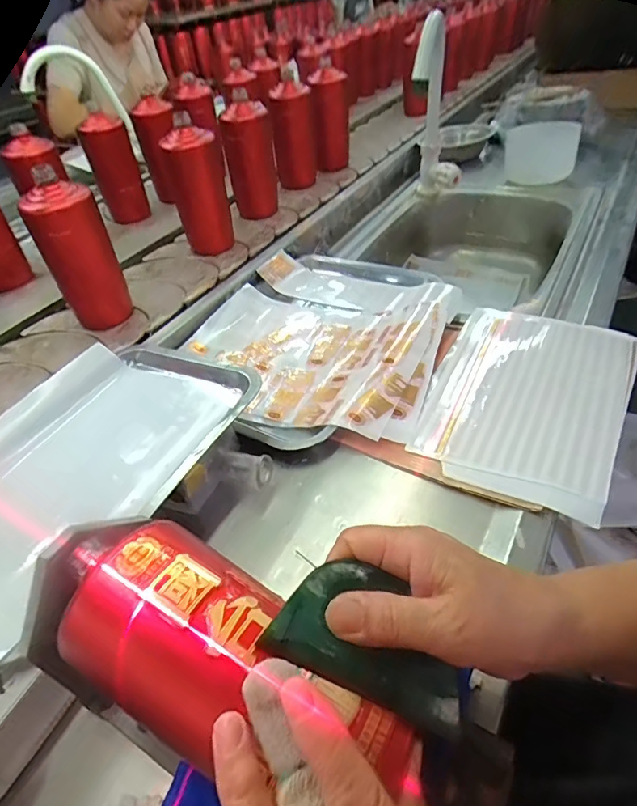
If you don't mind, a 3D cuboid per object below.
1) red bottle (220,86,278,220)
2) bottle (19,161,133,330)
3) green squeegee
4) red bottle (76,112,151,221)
[{"bbox_3d":[-0.115,-0.417,0.825,0.080,0.173,0.062,-11,42,-5],"label":"red bottle"},{"bbox_3d":[-0.300,-0.185,0.603,0.062,0.180,0.063,6,43,14],"label":"bottle"},{"bbox_3d":[0.028,0.111,0.230,0.094,0.004,0.055,26,53,2],"label":"green squeegee"},{"bbox_3d":[-0.372,-0.421,0.872,0.064,0.172,0.064,13,46,21],"label":"red bottle"}]

